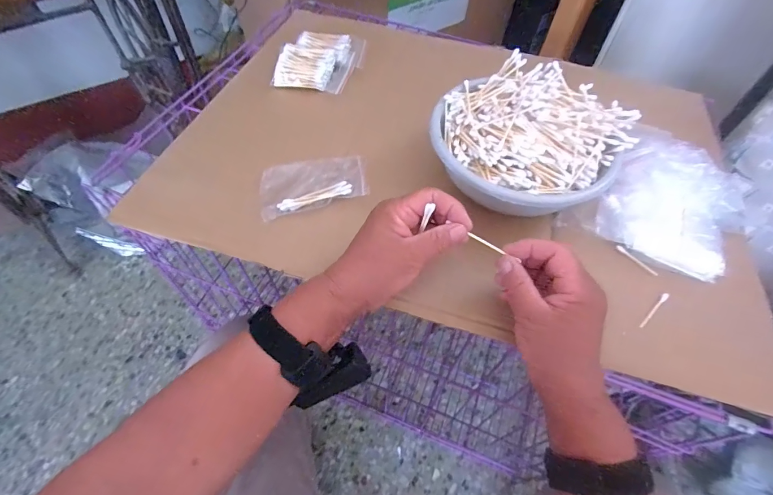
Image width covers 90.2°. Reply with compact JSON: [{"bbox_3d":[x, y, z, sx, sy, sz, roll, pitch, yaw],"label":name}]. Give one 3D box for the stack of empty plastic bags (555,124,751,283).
[{"bbox_3d":[0.312,-0.059,0.417,0.144,0.028,0.205,39,63,21],"label":"stack of empty plastic bags"}]

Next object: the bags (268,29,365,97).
[{"bbox_3d":[-0.089,-0.270,0.545,0.101,0.034,0.119,12,57,6],"label":"bags"}]

